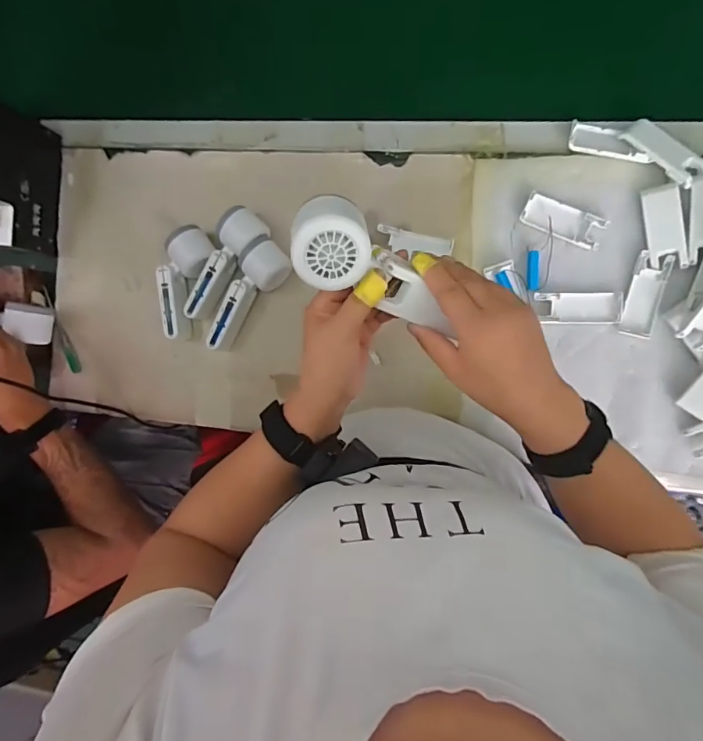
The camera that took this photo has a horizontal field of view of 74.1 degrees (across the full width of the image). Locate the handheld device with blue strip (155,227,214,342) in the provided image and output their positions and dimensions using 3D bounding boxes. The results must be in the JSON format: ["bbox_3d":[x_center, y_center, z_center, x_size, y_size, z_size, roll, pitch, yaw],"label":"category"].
[{"bbox_3d":[-0.247,-0.127,0.671,0.061,0.050,0.159,12,92,9],"label":"handheld device with blue strip"}]

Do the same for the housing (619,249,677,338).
[{"bbox_3d":[0.374,-0.095,0.592,0.039,0.011,0.104,13,93,9],"label":"housing"}]

